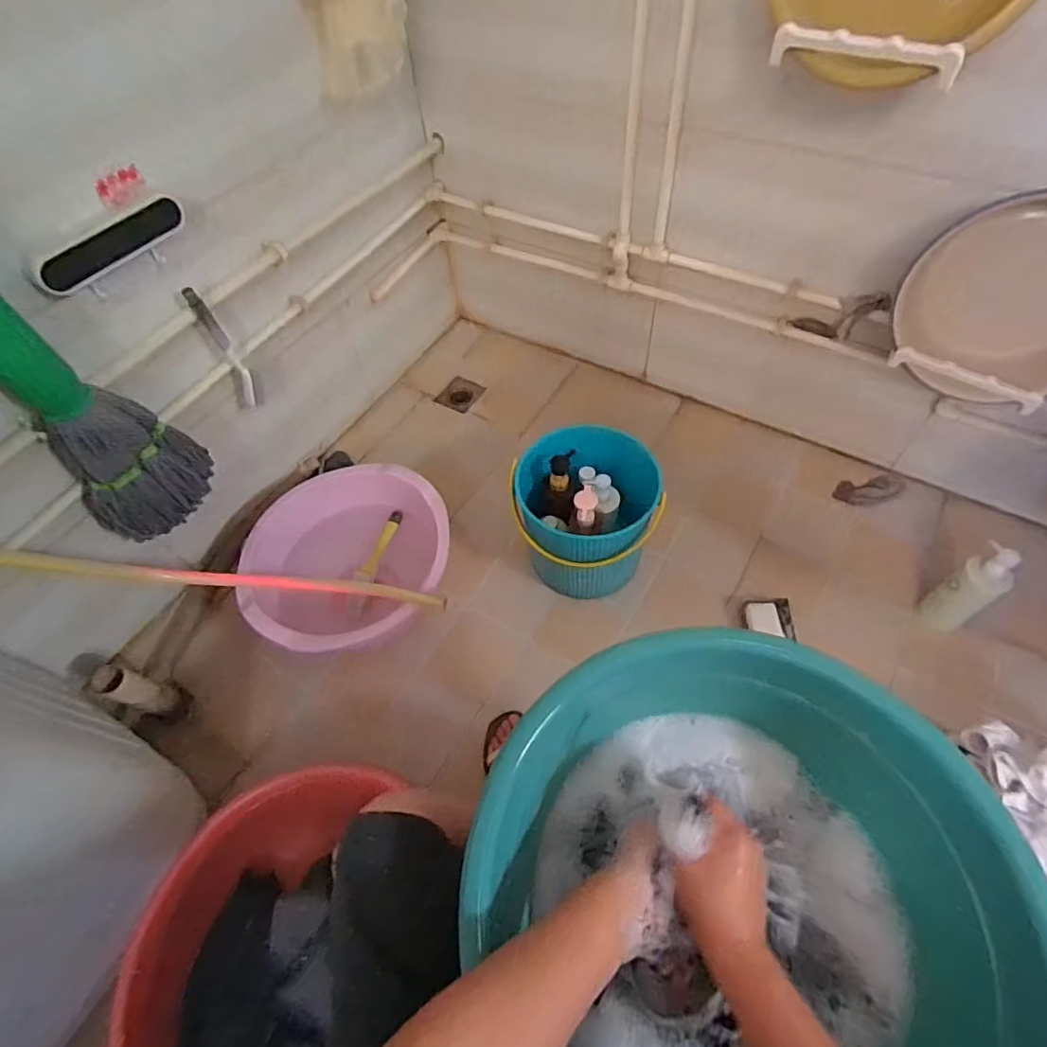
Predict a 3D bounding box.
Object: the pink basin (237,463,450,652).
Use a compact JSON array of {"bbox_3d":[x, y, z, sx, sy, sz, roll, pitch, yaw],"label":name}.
[{"bbox_3d":[-0.329,0.072,1.115,0.374,0.202,0.289,-23,58,-10],"label":"pink basin"}]

